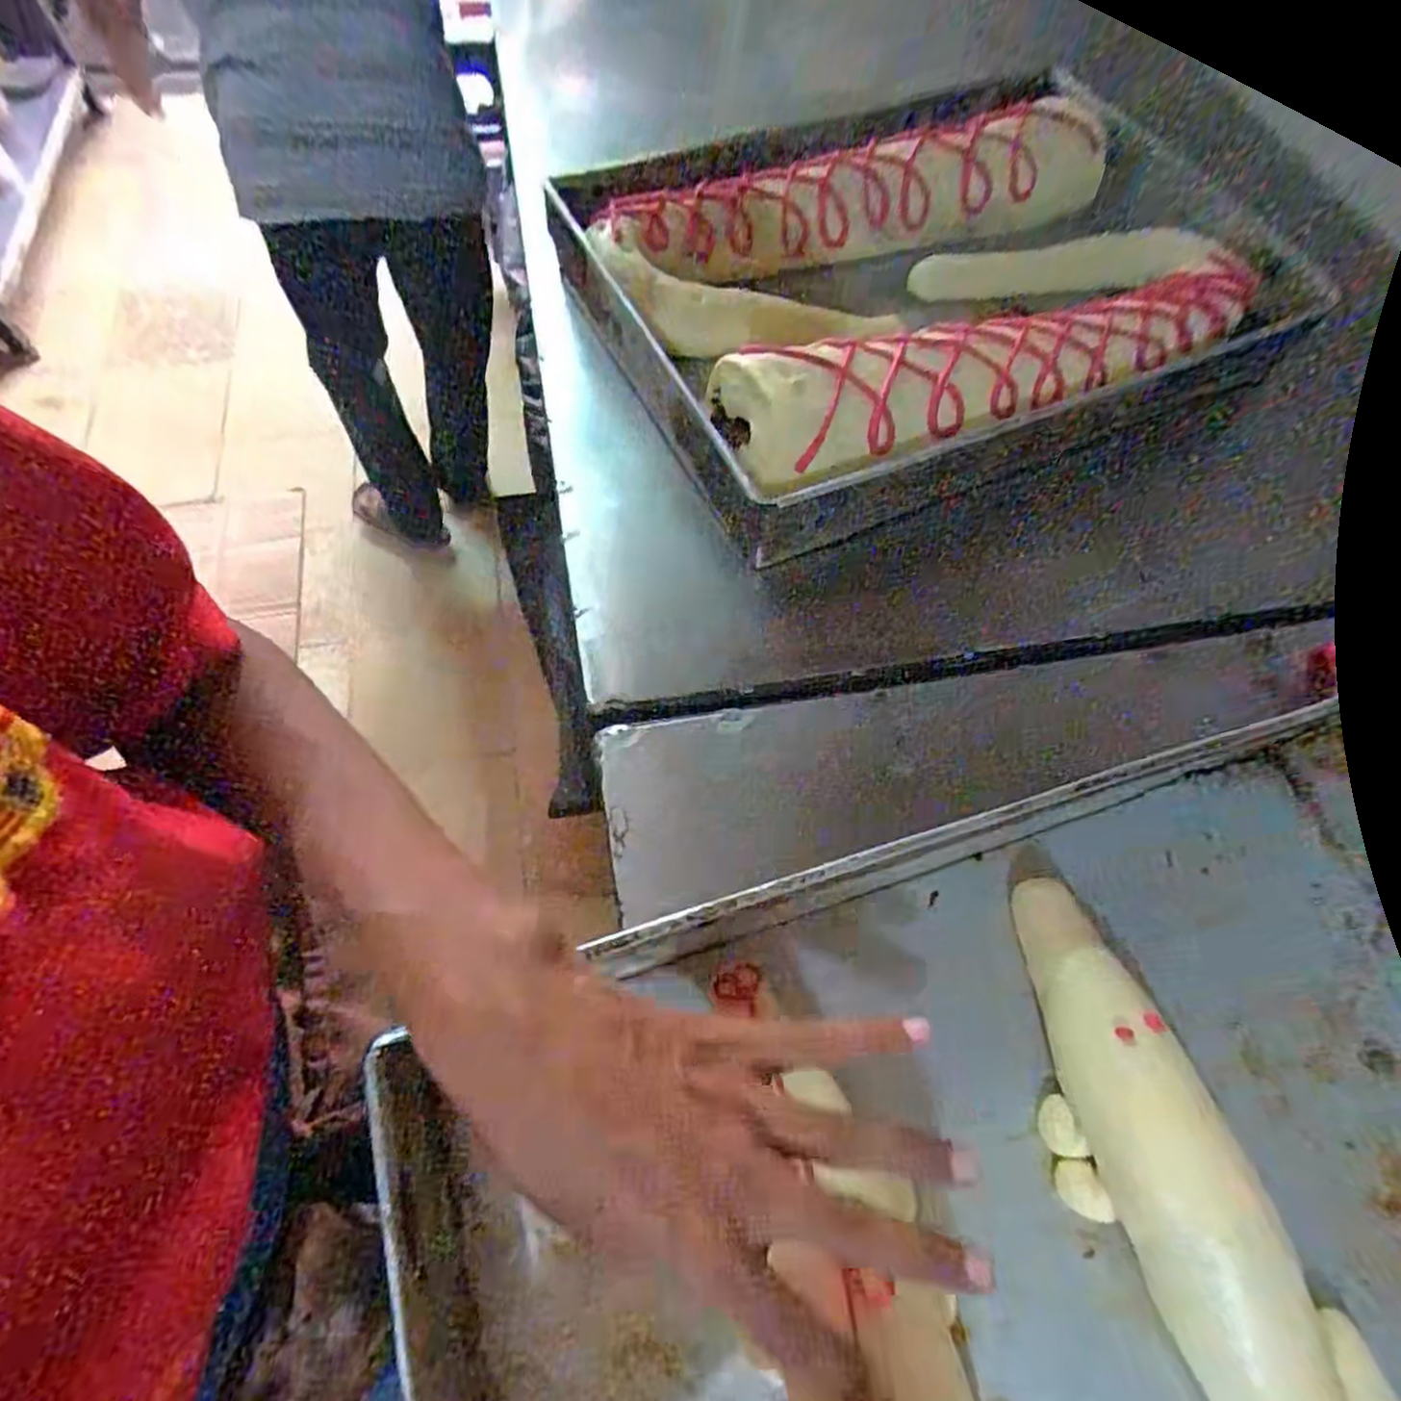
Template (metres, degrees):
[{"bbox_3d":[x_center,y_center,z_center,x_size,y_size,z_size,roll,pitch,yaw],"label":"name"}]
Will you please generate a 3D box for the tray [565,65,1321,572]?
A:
[{"bbox_3d":[0.148,-0.315,0.567,0.441,0.074,0.368,-18,65,-12],"label":"tray"}]

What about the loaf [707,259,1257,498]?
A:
[{"bbox_3d":[0.225,-0.244,0.536,0.446,0.067,0.103,-24,66,-14],"label":"loaf"}]

